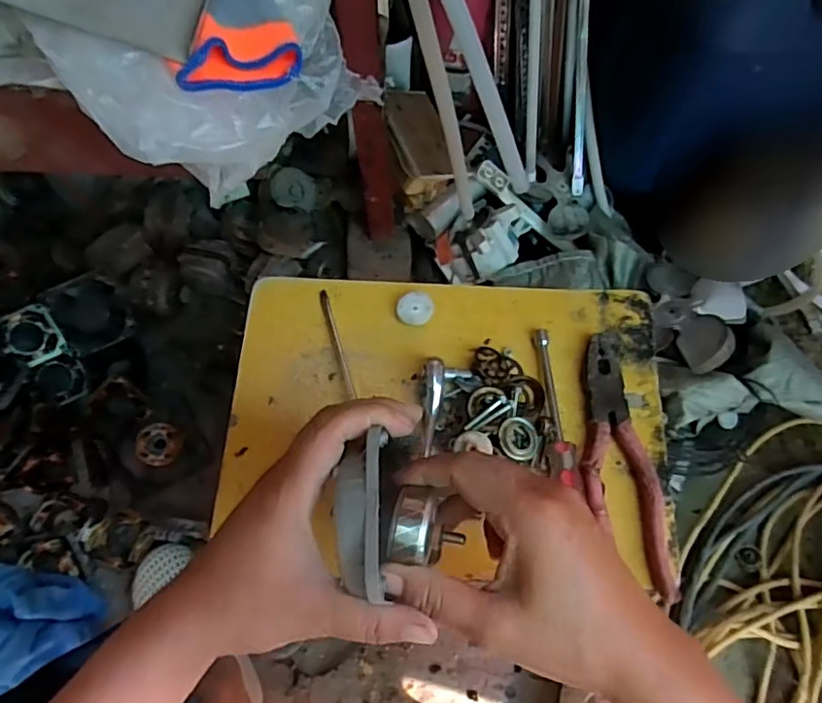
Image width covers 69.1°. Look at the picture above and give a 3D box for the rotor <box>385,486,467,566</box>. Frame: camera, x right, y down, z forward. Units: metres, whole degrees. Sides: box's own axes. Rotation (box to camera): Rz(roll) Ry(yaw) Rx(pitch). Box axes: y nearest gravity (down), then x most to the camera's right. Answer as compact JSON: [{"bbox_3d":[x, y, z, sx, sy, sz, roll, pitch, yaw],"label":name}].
[{"bbox_3d":[0.008,0.089,0.302,0.036,0.037,0.037,8,65,4],"label":"rotor"}]

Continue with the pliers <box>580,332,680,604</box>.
[{"bbox_3d":[0.152,0.077,0.443,0.054,0.014,0.197,-6,64,-3],"label":"pliers"}]

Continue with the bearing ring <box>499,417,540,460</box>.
[{"bbox_3d":[0.081,0.066,0.451,0.031,0.006,0.031,4,76,-16],"label":"bearing ring"}]

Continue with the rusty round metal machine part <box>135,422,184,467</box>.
[{"bbox_3d":[-0.367,0.136,0.871,0.061,0.013,0.061,3,81,-17],"label":"rusty round metal machine part"}]

